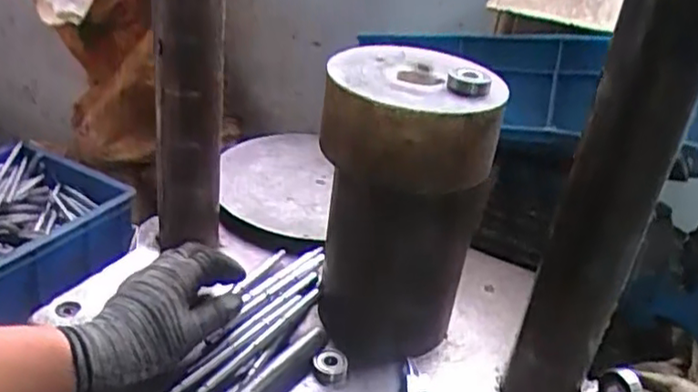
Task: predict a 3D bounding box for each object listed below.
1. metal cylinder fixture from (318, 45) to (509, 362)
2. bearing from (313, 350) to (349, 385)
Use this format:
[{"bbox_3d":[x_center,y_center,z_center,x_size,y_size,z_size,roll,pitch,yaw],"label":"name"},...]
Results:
[{"bbox_3d":[0.043,0.006,0.608,0.140,0.248,0.135,11,30,6],"label":"metal cylinder fixture"},{"bbox_3d":[-0.017,0.150,0.591,0.030,0.013,0.031,7,30,-2],"label":"bearing"}]

